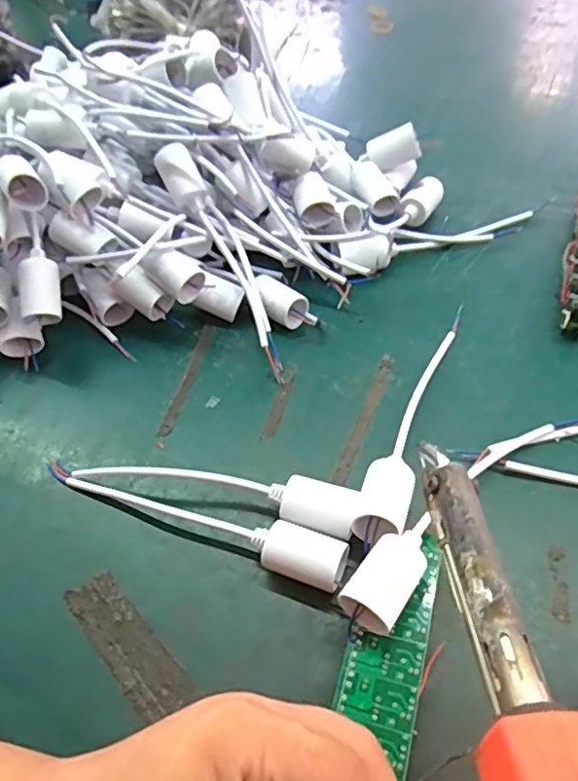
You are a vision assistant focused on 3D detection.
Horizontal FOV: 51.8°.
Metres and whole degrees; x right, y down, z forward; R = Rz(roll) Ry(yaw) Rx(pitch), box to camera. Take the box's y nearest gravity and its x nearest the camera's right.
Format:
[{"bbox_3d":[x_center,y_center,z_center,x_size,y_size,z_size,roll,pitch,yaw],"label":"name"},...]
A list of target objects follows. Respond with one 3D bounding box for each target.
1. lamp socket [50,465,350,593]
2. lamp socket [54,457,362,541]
[{"bbox_3d":[-0.059,0.072,0.360,0.199,0.024,0.028,19,55,19],"label":"lamp socket"},{"bbox_3d":[-0.052,0.054,0.371,0.193,0.029,0.036,12,53,14],"label":"lamp socket"}]

